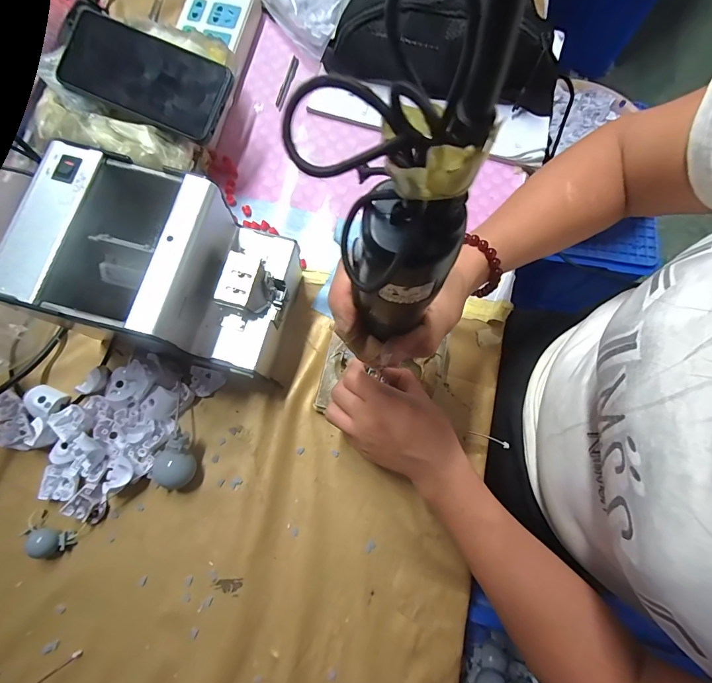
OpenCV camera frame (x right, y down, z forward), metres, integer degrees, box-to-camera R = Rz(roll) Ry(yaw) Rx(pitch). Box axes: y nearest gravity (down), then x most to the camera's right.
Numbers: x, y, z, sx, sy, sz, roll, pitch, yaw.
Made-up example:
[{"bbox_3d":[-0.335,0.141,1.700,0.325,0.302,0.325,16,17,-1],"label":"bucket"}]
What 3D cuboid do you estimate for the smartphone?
[{"bbox_3d":[-0.207,-0.259,0.371,0.171,0.007,0.075,26,91,5],"label":"smartphone"}]

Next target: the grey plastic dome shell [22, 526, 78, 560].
[{"bbox_3d":[-0.272,0.176,0.342,0.027,0.022,0.029,0,78,-1],"label":"grey plastic dome shell"}]

